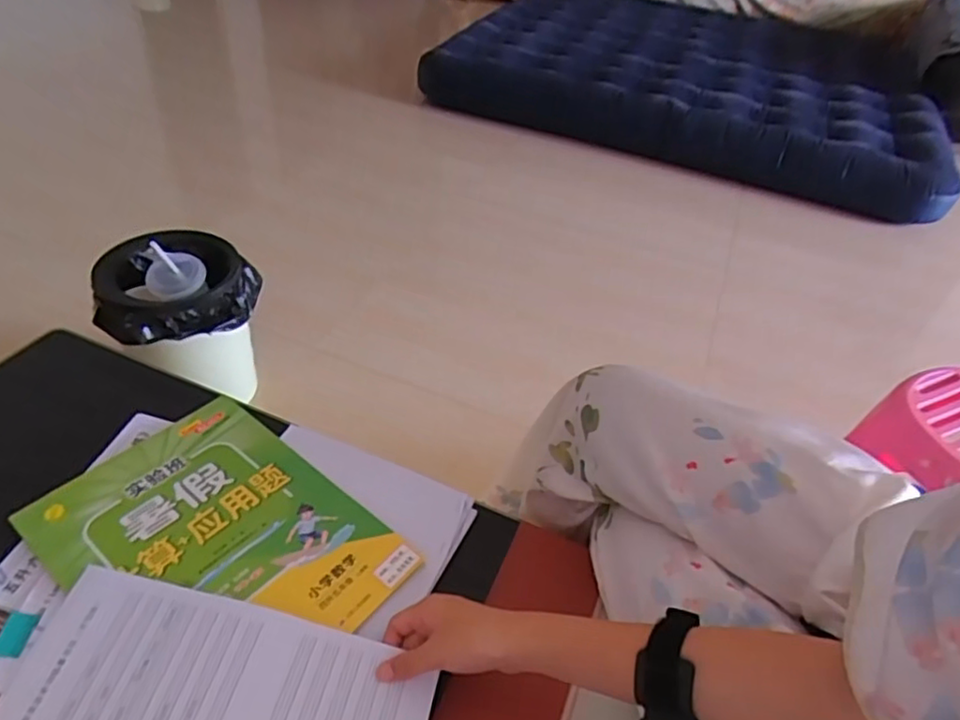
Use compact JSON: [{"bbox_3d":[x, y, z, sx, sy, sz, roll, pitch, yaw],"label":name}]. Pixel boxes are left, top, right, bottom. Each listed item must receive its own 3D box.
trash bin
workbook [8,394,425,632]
[{"bbox_3d":[-0.507,-0.051,1.090,0.232,0.317,0.232,-15,47,-22],"label":"trash bin"},{"bbox_3d":[-0.224,0.156,0.541,0.293,0.013,0.201,30,47,23],"label":"workbook"}]

